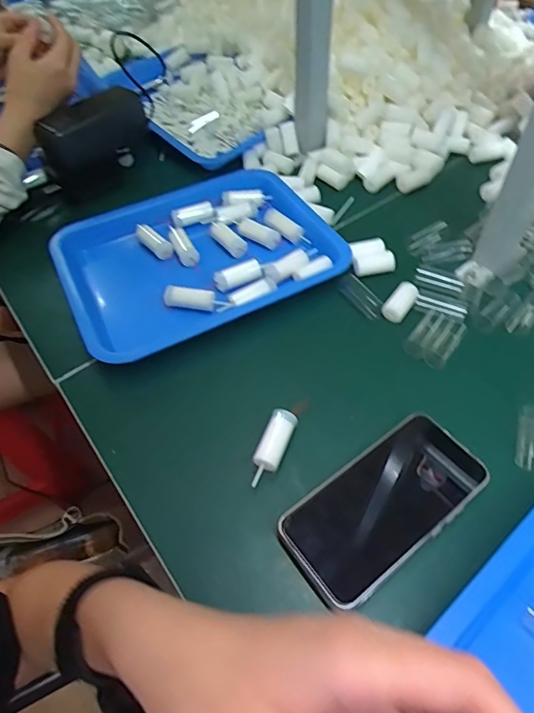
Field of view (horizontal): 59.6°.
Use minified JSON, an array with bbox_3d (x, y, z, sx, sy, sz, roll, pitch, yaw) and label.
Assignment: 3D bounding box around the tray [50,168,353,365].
[{"bbox_3d":[-0.076,-0.120,0.516,0.282,0.030,0.217,-22,55,-12],"label":"tray"}]

